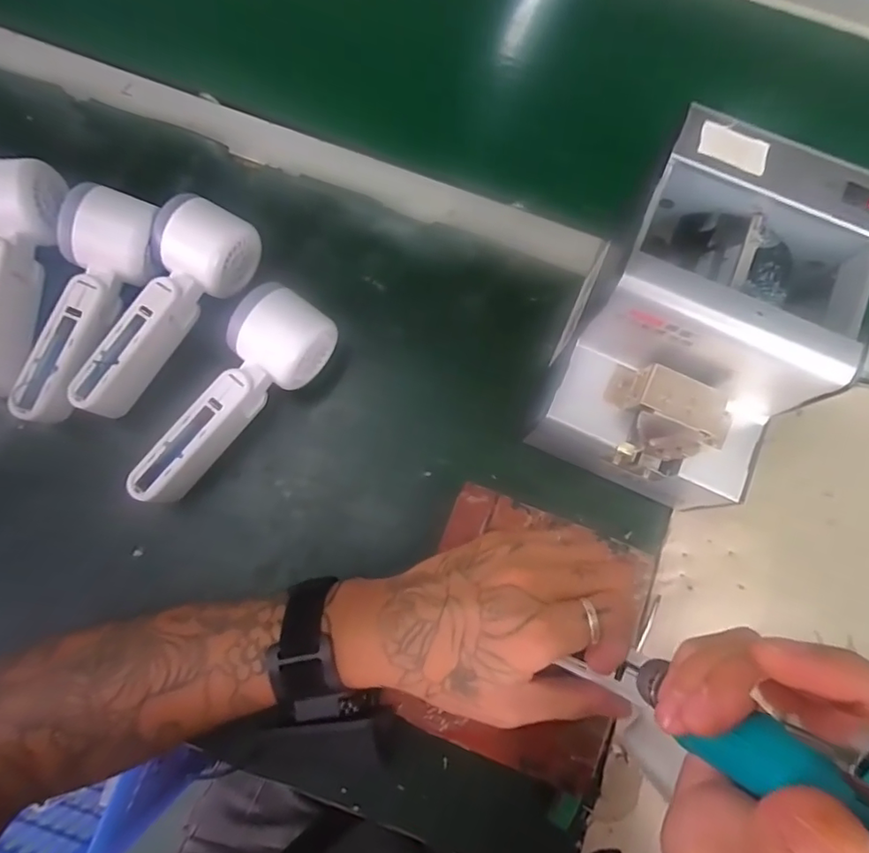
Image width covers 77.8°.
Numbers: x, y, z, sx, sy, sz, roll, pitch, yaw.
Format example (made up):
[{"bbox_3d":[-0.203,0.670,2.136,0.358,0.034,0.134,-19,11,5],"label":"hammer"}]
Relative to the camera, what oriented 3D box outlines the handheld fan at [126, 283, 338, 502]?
[{"bbox_3d":[-0.136,-0.019,0.361,0.051,0.058,0.160,35,77,7],"label":"handheld fan"}]

